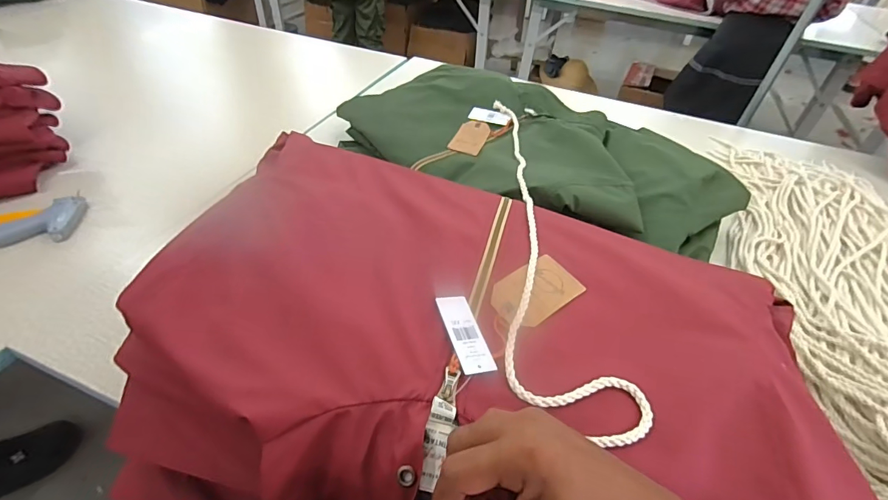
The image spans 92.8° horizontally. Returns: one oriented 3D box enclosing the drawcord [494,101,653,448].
[{"bbox_3d":[0.122,-0.064,0.573,0.114,0.046,0.650,5,43,-1],"label":"drawcord"}]

